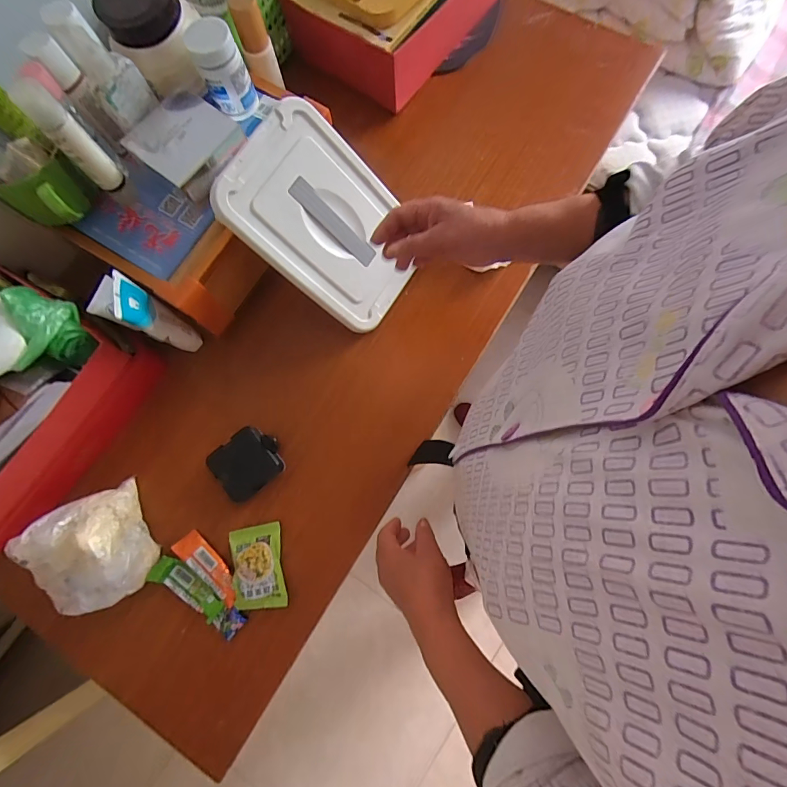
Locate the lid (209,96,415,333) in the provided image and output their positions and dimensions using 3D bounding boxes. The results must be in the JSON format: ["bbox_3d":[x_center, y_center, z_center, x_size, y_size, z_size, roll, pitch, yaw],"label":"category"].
[{"bbox_3d":[-0.076,-0.213,0.517,0.243,0.023,0.176,39,80,-28],"label":"lid"}]

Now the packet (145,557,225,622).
[{"bbox_3d":[-0.251,0.236,0.505,0.095,0.009,0.033,31,81,7],"label":"packet"}]

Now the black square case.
[{"bbox_3d":[-0.185,0.087,0.529,0.079,0.030,0.073,-40,80,-7],"label":"black square case"}]

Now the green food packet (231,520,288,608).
[{"bbox_3d":[-0.166,0.212,0.504,0.061,0.018,0.095,-11,78,-1],"label":"green food packet"}]

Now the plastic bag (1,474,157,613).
[{"bbox_3d":[-0.362,0.187,0.487,0.128,0.071,0.131,-25,79,-4],"label":"plastic bag"}]

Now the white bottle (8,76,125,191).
[{"bbox_3d":[-0.327,-0.259,0.422,0.027,0.110,0.032,44,83,9],"label":"white bottle"}]

